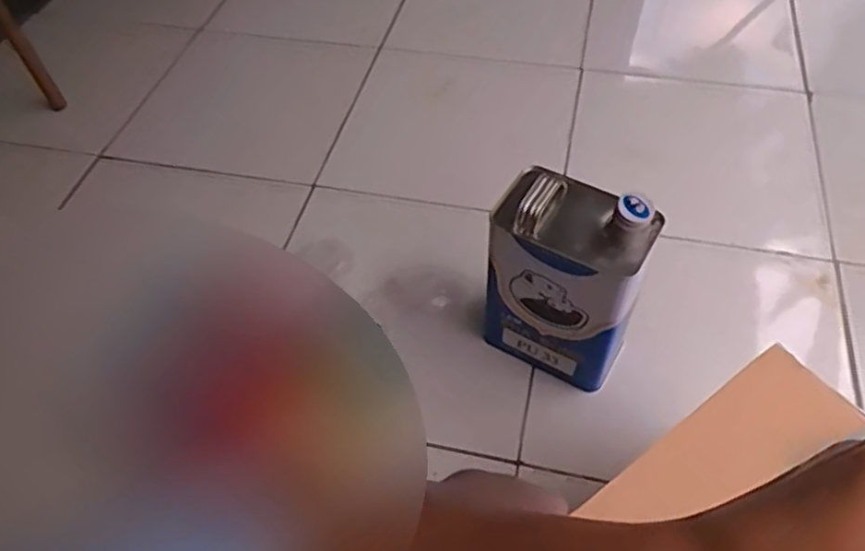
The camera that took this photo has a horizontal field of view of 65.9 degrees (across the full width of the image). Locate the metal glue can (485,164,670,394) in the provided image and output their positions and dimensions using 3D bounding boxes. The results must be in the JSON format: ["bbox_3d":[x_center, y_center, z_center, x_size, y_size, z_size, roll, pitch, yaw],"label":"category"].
[{"bbox_3d":[0.159,0.010,0.802,0.170,0.270,0.108,23,57,19],"label":"metal glue can"}]

